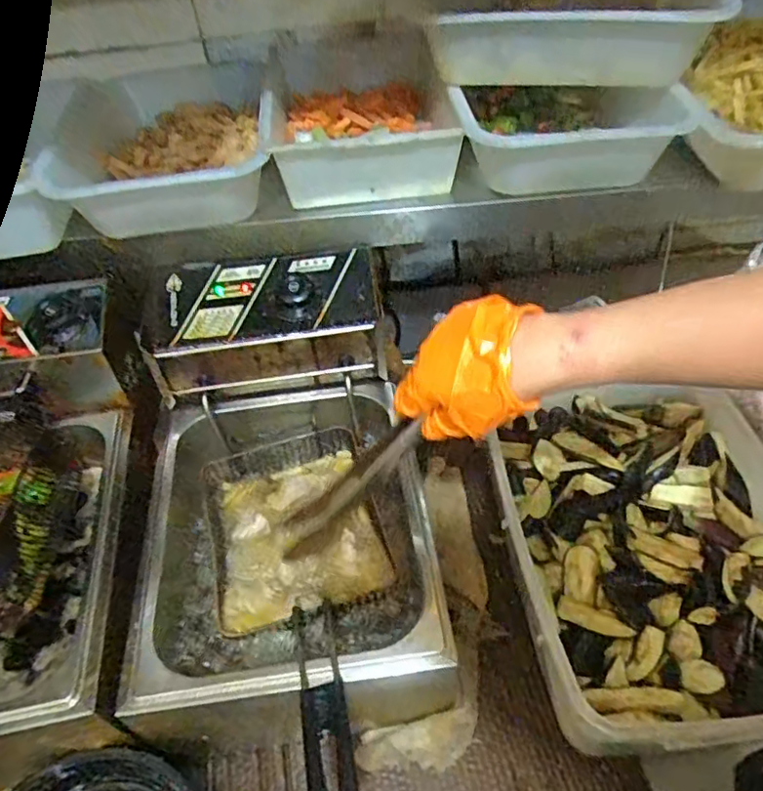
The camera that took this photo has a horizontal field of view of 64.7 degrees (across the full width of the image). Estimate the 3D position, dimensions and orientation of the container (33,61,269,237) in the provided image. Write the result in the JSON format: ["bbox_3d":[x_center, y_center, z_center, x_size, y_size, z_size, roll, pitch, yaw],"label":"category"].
[{"bbox_3d":[-0.268,-0.331,0.766,0.248,0.081,0.364,-12,47,-6],"label":"container"}]

